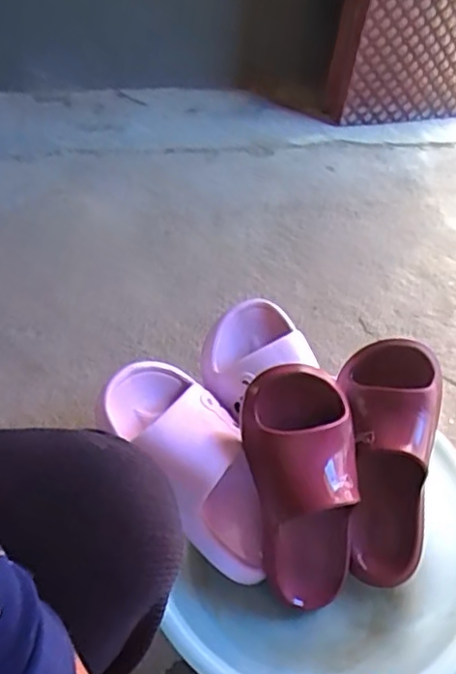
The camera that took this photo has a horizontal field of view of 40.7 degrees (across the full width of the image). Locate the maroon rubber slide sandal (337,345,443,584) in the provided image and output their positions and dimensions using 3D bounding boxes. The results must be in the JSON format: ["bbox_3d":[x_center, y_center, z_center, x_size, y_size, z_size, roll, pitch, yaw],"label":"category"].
[{"bbox_3d":[0.161,0.127,0.604,0.091,0.243,0.081,2,4,-3],"label":"maroon rubber slide sandal"}]

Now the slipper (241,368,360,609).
[{"bbox_3d":[0.074,0.149,0.572,0.090,0.236,0.097,-5,22,2],"label":"slipper"}]

